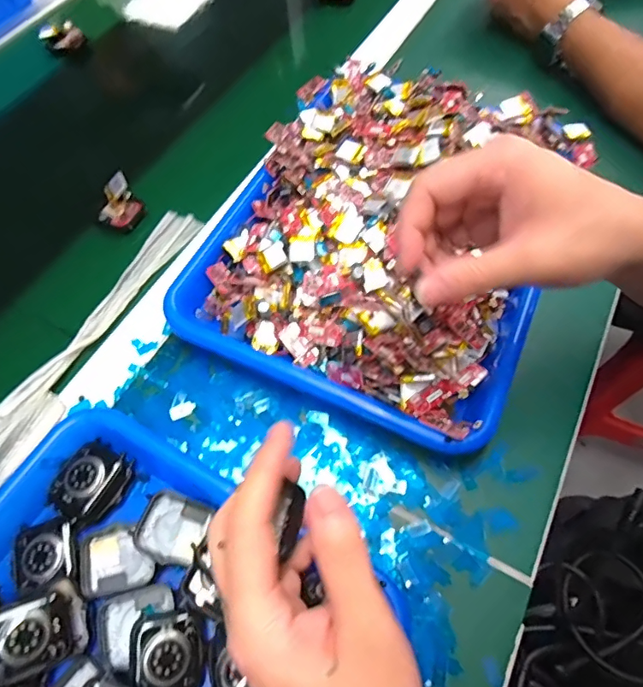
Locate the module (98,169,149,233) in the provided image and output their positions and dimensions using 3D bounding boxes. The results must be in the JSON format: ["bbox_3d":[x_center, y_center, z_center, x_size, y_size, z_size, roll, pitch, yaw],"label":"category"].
[{"bbox_3d":[-0.184,-0.126,0.436,0.038,0.020,0.049,-35,68,-16],"label":"module"}]

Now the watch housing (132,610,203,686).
[{"bbox_3d":[-0.083,0.167,0.256,0.034,0.008,0.040,-9,63,-4],"label":"watch housing"}]

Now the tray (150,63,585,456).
[{"bbox_3d":[0.055,-0.101,0.384,0.247,0.061,0.319,20,64,11],"label":"tray"}]

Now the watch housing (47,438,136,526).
[{"bbox_3d":[-0.146,0.089,0.306,0.038,0.020,0.046,25,65,13],"label":"watch housing"}]

